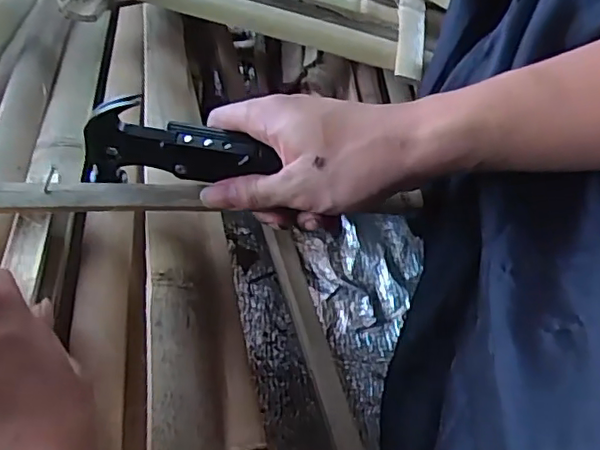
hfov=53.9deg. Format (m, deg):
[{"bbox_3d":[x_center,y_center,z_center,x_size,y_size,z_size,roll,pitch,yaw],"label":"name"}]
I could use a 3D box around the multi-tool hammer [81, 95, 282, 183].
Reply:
[{"bbox_3d":[-0.070,-0.046,0.336,0.105,0.053,0.020,4,46,-5],"label":"multi-tool hammer"}]

